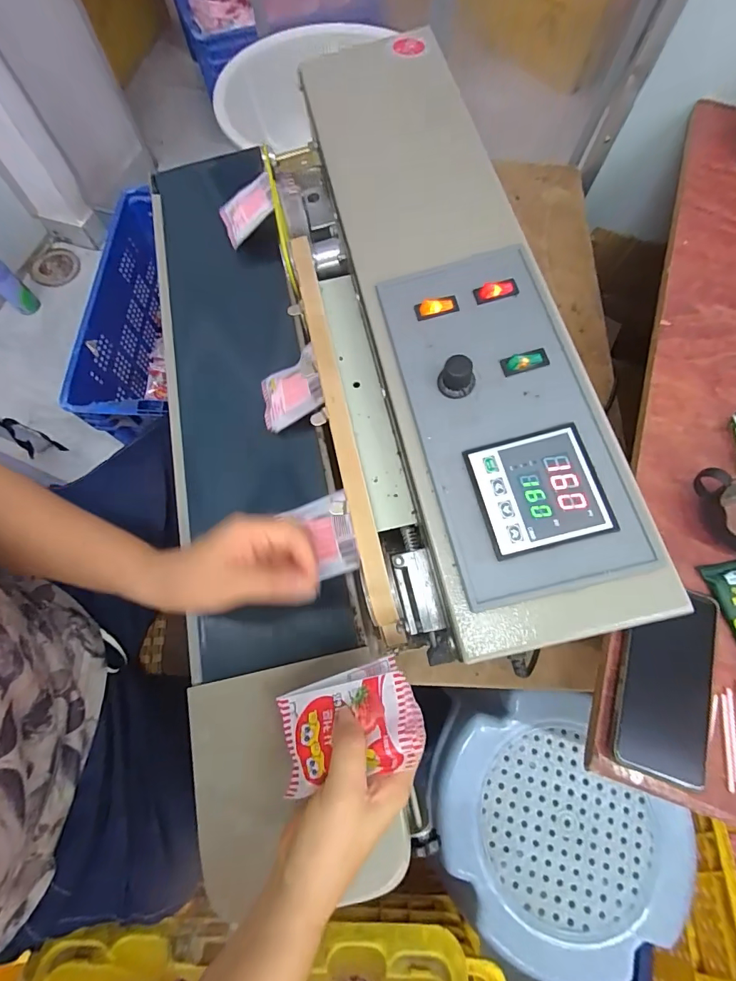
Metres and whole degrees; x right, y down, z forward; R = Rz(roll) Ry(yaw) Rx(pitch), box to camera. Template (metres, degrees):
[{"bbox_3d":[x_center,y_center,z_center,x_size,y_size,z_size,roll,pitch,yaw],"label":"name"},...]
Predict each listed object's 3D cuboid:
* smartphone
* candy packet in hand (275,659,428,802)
[{"bbox_3d":[0.265,0.167,0.383,0.080,0.015,0.158,17,71,5],"label":"smartphone"},{"bbox_3d":[-0.015,0.161,0.297,0.101,0.015,0.064,-26,53,15],"label":"candy packet in hand"}]

